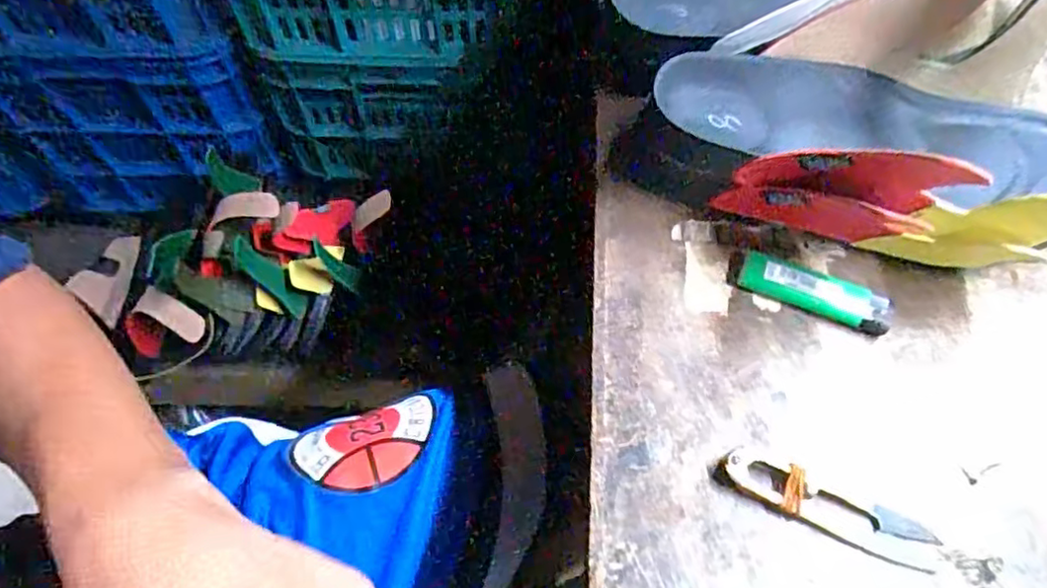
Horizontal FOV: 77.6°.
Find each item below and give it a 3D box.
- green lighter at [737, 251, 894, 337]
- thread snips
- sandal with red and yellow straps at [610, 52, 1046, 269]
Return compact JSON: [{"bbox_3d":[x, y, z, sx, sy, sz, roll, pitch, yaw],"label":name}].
[{"bbox_3d":[0.159,-0.002,0.357,0.080,0.014,0.022,21,63,11],"label":"green lighter"},{"bbox_3d":[0.141,0.098,0.302,0.100,0.012,0.023,22,63,12],"label":"thread snips"},{"bbox_3d":[0.193,-0.073,0.358,0.254,0.081,0.111,9,61,5],"label":"sandal with red and yellow straps"}]

